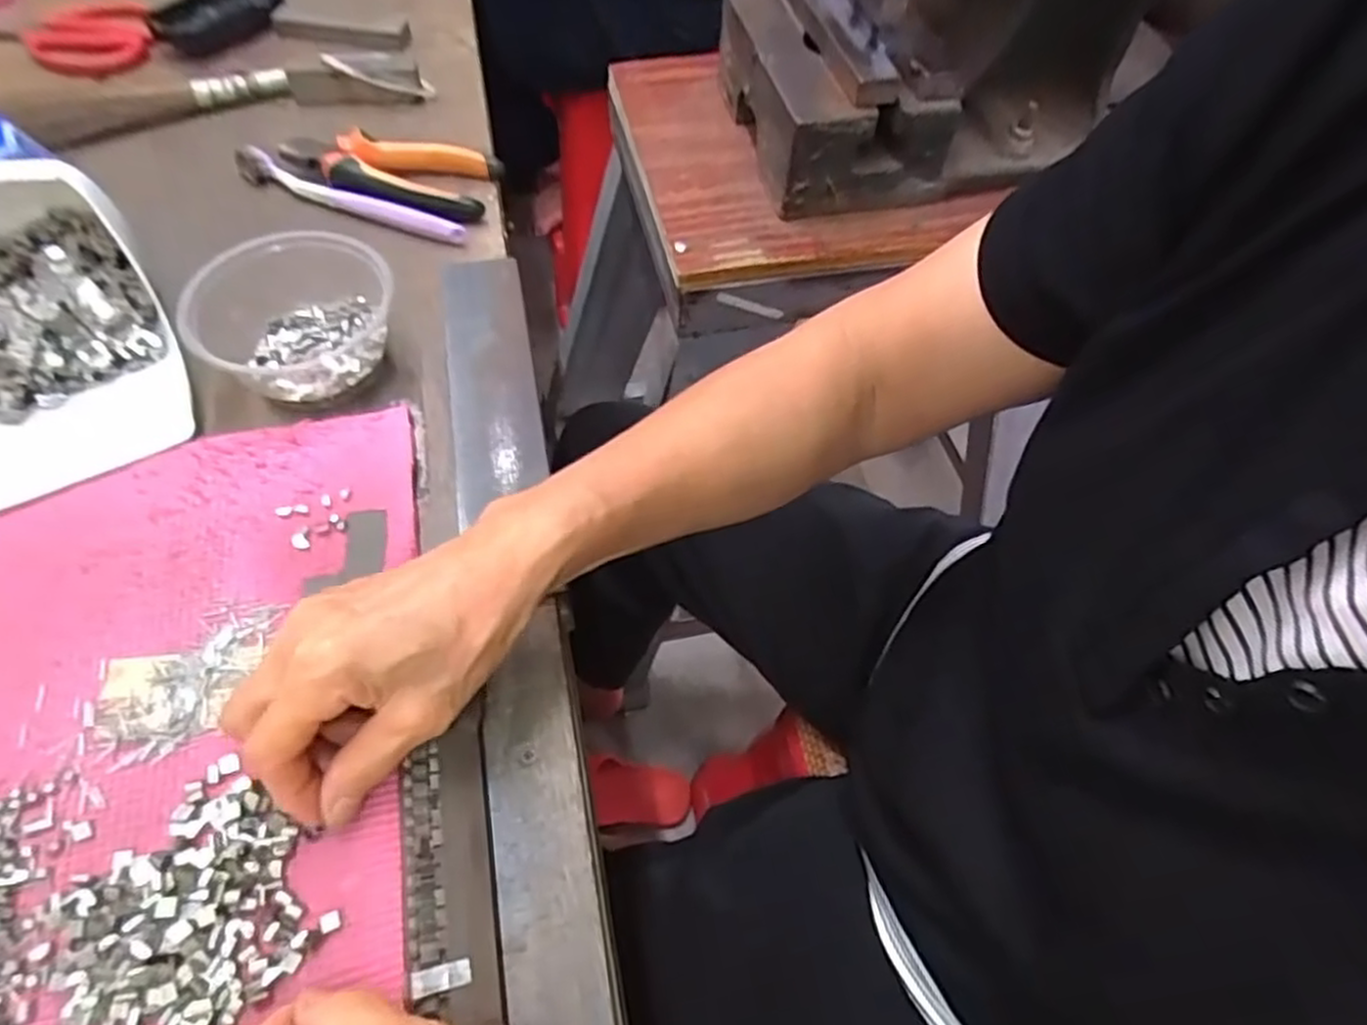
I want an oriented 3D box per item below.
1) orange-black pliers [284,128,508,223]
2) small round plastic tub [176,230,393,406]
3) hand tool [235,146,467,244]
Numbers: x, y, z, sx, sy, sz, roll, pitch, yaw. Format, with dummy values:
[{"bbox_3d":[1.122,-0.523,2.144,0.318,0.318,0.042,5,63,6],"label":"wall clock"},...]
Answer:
[{"bbox_3d":[-0.210,-0.235,0.522,0.146,0.019,0.072,7,58,1],"label":"orange-black pliers"},{"bbox_3d":[-0.218,-0.113,0.424,0.095,0.048,0.095,2,58,-3],"label":"small round plastic tub"},{"bbox_3d":[-0.233,-0.219,0.516,0.180,0.013,0.018,21,59,9],"label":"hand tool"}]

